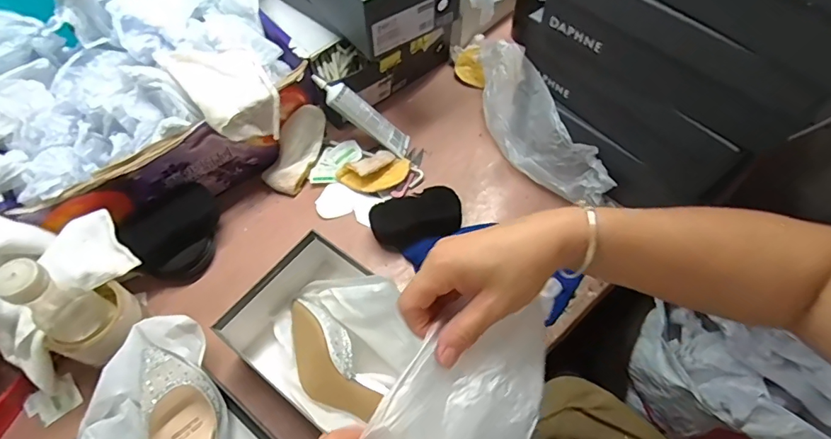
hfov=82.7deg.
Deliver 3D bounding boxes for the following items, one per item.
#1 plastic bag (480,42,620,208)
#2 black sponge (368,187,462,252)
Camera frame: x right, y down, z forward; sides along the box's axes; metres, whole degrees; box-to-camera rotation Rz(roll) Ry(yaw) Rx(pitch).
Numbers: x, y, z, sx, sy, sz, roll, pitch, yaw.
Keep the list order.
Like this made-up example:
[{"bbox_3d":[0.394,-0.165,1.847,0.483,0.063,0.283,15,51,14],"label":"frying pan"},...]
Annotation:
[{"bbox_3d":[0.167,-0.153,0.692,0.069,0.115,0.311,-26,62,-14],"label":"plastic bag"},{"bbox_3d":[0.001,-0.002,0.666,0.125,0.029,0.070,-17,60,-9],"label":"black sponge"}]

